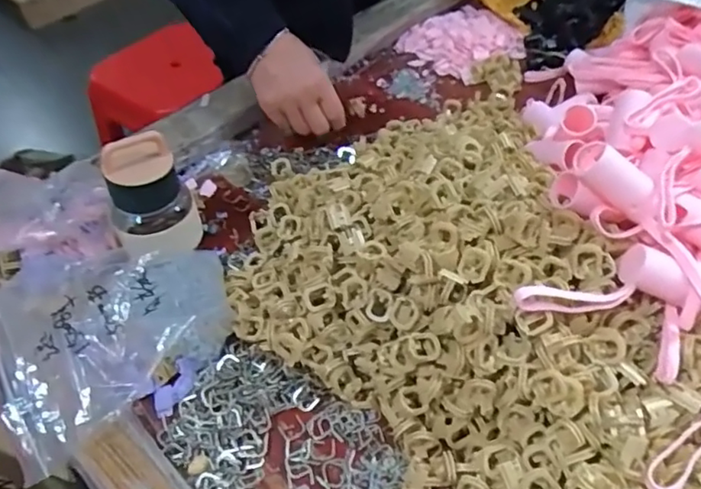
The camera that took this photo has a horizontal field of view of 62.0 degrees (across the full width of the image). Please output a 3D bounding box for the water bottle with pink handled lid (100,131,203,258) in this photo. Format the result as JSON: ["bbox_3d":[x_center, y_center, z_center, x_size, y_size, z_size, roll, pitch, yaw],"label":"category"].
[{"bbox_3d":[-0.181,-0.041,0.525,0.075,0.100,0.060,-24,50,-16],"label":"water bottle with pink handled lid"}]

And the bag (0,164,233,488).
[{"bbox_3d":[-0.246,0.009,0.501,0.207,0.108,0.281,-35,54,-24],"label":"bag"}]

